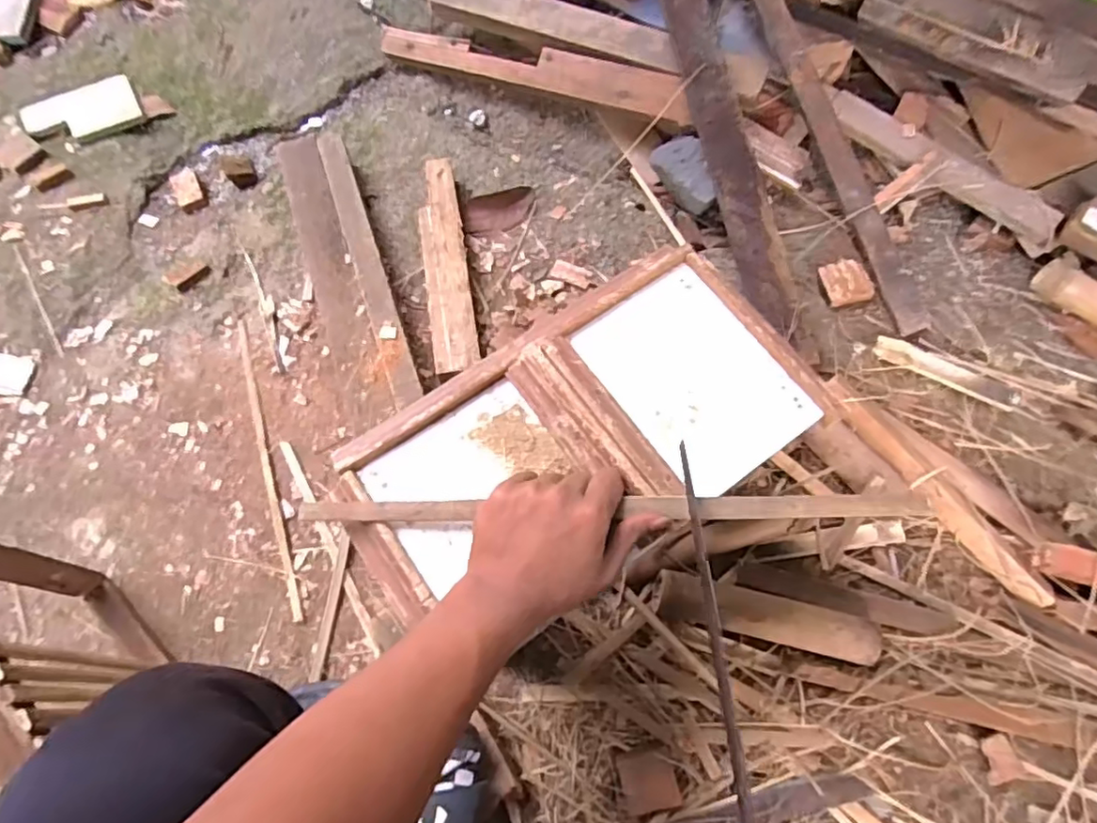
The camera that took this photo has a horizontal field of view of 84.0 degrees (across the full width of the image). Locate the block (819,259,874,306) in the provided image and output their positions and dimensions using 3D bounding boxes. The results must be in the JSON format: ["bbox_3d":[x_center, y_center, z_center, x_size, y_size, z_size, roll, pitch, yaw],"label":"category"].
[{"bbox_3d":[0.405,-0.175,0.832,0.064,0.020,0.059,-10,70,-2],"label":"block"}]

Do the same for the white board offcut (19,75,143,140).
[{"bbox_3d":[-0.783,-0.508,1.022,0.180,0.013,0.121,-23,69,-9],"label":"white board offcut"}]

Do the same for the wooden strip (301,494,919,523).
[{"bbox_3d":[0.039,0.069,0.432,0.431,0.016,0.017,-1,67,4],"label":"wooden strip"}]

